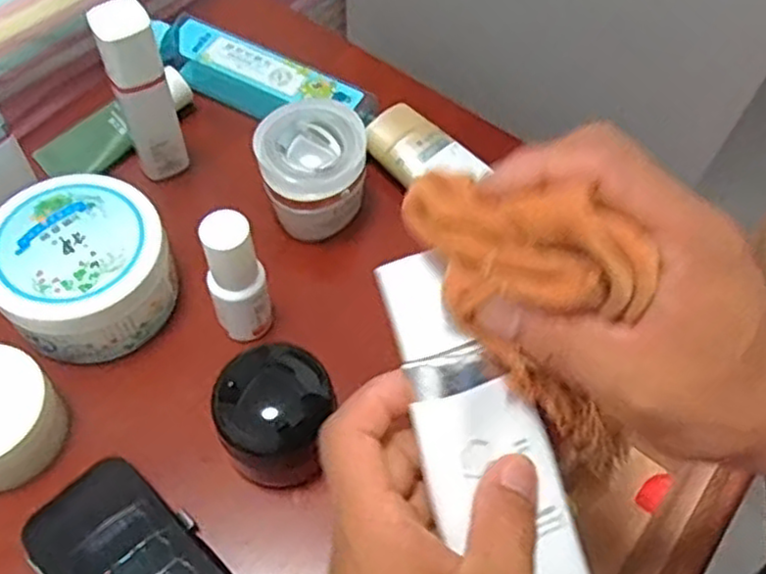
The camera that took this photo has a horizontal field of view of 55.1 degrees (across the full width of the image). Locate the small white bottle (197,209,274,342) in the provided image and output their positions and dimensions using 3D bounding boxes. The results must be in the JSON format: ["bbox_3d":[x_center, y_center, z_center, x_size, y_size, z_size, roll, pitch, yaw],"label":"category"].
[{"bbox_3d":[-0.079,-0.004,0.399,0.031,0.087,0.027,-12,60,-10],"label":"small white bottle"}]

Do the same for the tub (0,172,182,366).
[{"bbox_3d":[-0.169,-0.009,0.417,0.091,0.055,0.092,1,58,-2],"label":"tub"}]

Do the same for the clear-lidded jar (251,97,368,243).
[{"bbox_3d":[-0.043,-0.069,0.457,0.063,0.065,0.061,1,58,-2],"label":"clear-lidded jar"}]

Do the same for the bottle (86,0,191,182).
[{"bbox_3d":[-0.143,-0.113,0.443,0.031,0.120,0.026,-19,61,-13],"label":"bottle"}]

